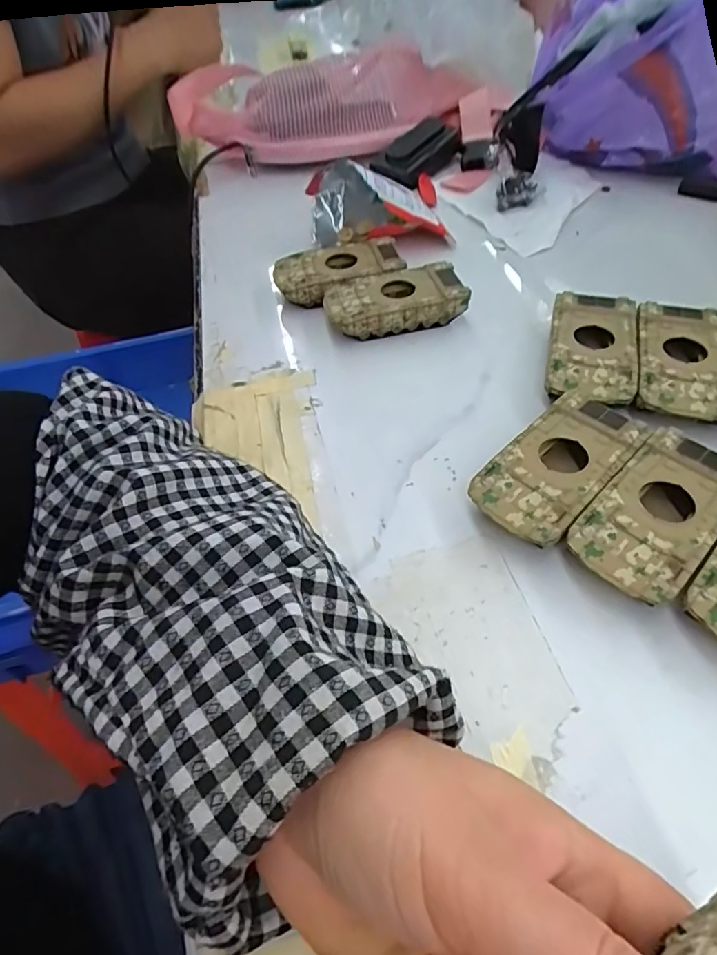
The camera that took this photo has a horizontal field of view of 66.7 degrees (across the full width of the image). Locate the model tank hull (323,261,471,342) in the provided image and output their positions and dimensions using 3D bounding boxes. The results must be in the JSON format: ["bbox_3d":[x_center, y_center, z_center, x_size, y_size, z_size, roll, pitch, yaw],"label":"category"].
[{"bbox_3d":[0.026,-0.126,0.390,0.096,0.022,0.048,-11,50,-4],"label":"model tank hull"}]

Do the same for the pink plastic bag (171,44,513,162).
[{"bbox_3d":[-0.026,-0.391,0.578,0.340,0.081,0.128,-3,50,3],"label":"pink plastic bag"}]

